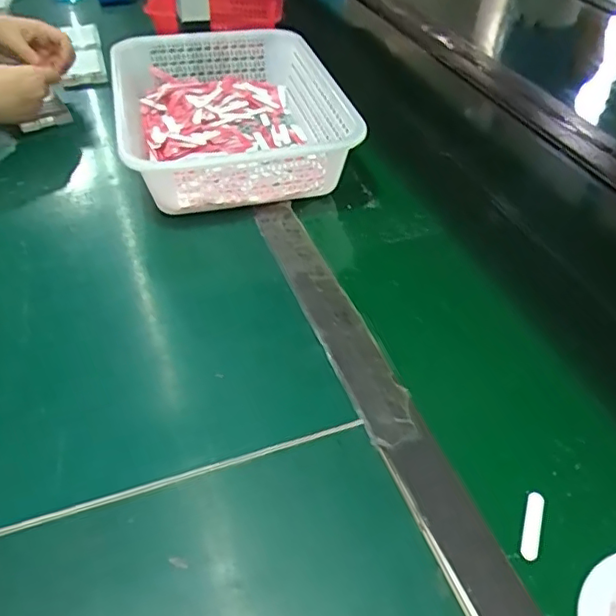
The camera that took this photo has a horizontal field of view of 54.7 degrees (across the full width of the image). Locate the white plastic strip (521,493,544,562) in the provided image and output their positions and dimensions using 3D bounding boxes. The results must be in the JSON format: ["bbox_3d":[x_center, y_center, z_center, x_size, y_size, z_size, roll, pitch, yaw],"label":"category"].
[{"bbox_3d":[0.155,0.149,0.411,0.011,0.004,0.052,16,44,16],"label":"white plastic strip"}]

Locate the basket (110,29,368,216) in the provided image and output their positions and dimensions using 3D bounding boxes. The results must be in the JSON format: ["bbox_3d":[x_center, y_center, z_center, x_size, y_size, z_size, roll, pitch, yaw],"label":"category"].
[{"bbox_3d":[-0.098,-0.247,0.756,0.266,0.089,0.346,-10,43,-13],"label":"basket"}]

